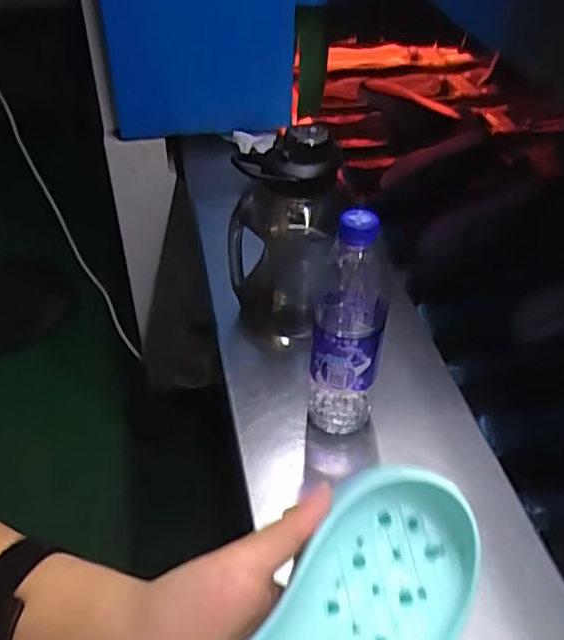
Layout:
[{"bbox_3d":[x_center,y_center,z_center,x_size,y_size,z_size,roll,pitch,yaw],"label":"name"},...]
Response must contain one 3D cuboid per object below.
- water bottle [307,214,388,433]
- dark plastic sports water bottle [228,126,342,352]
[{"bbox_3d":[0.060,0.009,0.567,0.063,0.237,0.061,8,43,5],"label":"water bottle"},{"bbox_3d":[-0.002,-0.078,0.696,0.109,0.247,0.116,4,43,1],"label":"dark plastic sports water bottle"}]

